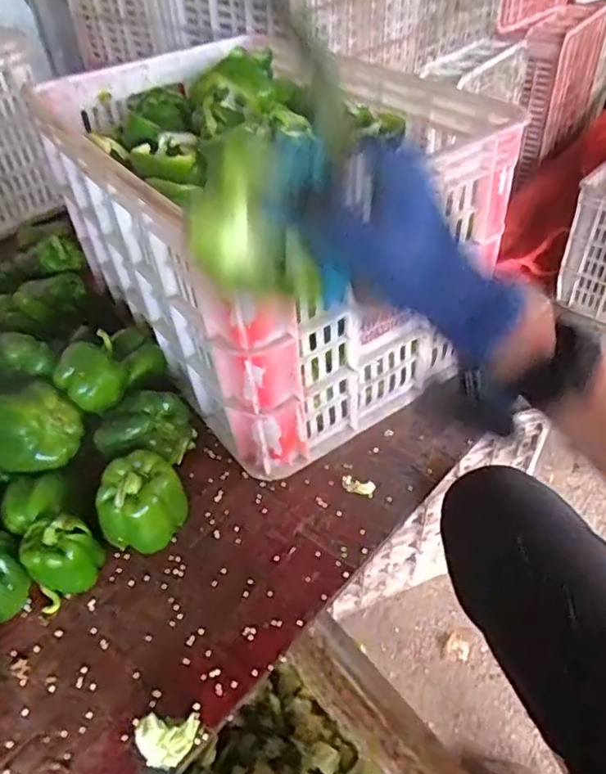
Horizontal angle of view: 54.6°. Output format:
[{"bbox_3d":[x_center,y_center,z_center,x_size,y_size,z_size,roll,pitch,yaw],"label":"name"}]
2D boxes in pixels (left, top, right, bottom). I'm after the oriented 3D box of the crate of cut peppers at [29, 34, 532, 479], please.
[{"bbox_3d":[-0.055,-0.196,0.718,0.348,0.299,0.487,-29,46,-23],"label":"crate of cut peppers"}]

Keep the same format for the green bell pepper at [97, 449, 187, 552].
[{"bbox_3d":[-0.154,0.116,0.566,0.078,0.081,0.069,-24,44,-18],"label":"green bell pepper"}]

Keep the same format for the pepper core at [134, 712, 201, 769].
[{"bbox_3d":[-0.104,0.268,0.446,0.045,0.018,0.035,-9,42,-3],"label":"pepper core"}]

